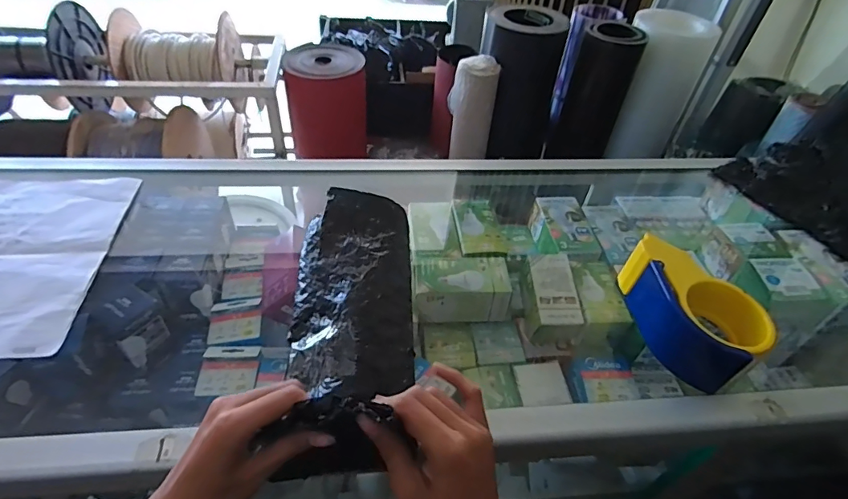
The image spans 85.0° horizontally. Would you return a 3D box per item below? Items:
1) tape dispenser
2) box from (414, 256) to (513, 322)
[{"bbox_3d":[0.247,0.056,0.428,0.069,0.061,0.136,-10,47,-14],"label":"tape dispenser"},{"bbox_3d":[0.047,0.050,0.585,0.116,0.052,0.070,-1,45,-5],"label":"box"}]

